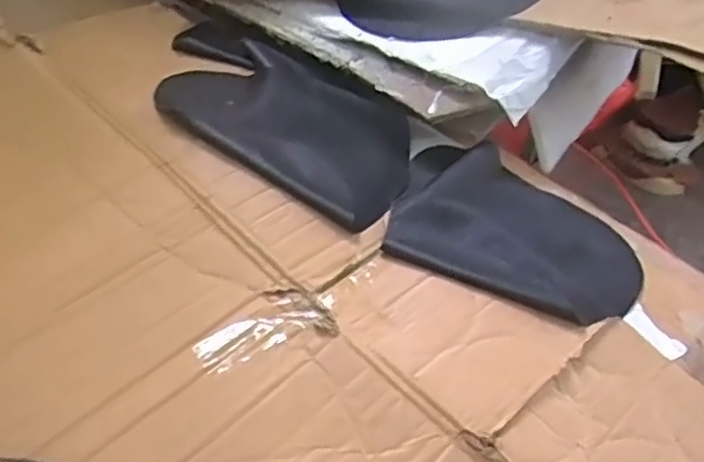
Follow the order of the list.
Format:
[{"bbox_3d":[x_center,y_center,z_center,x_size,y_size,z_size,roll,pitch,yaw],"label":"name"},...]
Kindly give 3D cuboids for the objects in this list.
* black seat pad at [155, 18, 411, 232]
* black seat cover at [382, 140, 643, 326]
[{"bbox_3d":[-0.096,-0.159,0.911,0.398,0.031,0.215,32,55,18],"label":"black seat pad"},{"bbox_3d":[0.192,-0.001,0.822,0.306,0.068,0.238,24,49,16],"label":"black seat cover"}]

